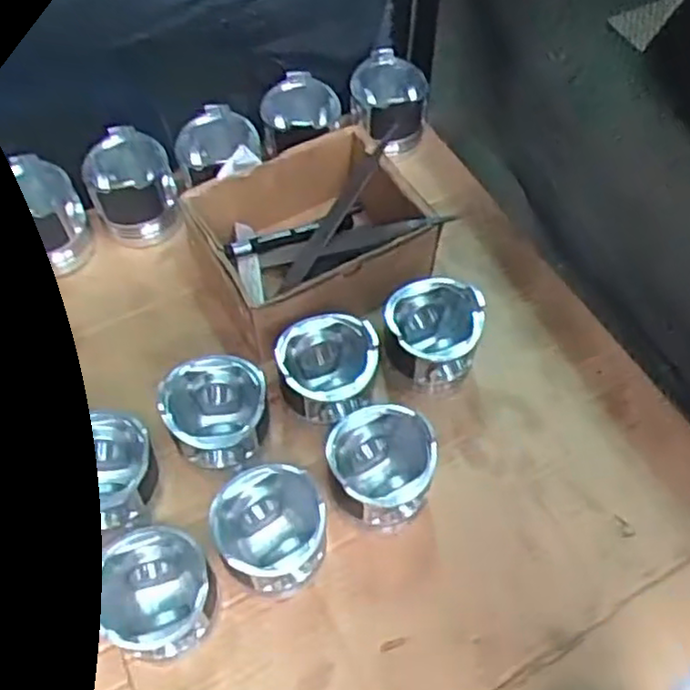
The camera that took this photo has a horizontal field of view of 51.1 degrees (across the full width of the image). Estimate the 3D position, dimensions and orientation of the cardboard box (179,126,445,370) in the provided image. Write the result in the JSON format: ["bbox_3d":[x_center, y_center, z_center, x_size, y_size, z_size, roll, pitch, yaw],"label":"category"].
[{"bbox_3d":[-0.031,-0.100,0.684,0.194,0.110,0.151,-27,63,-17],"label":"cardboard box"}]

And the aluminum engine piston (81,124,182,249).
[{"bbox_3d":[-0.210,-0.152,0.715,0.079,0.093,0.083,1,58,-1],"label":"aluminum engine piston"}]

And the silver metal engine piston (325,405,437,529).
[{"bbox_3d":[0.027,0.103,0.580,0.080,0.077,0.081,1,58,-1],"label":"silver metal engine piston"}]

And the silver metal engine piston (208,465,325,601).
[{"bbox_3d":[-0.057,0.145,0.549,0.081,0.079,0.080,-9,59,-8],"label":"silver metal engine piston"}]

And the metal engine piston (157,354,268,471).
[{"bbox_3d":[-0.103,0.057,0.592,0.083,0.091,0.082,-11,59,-9],"label":"metal engine piston"}]

